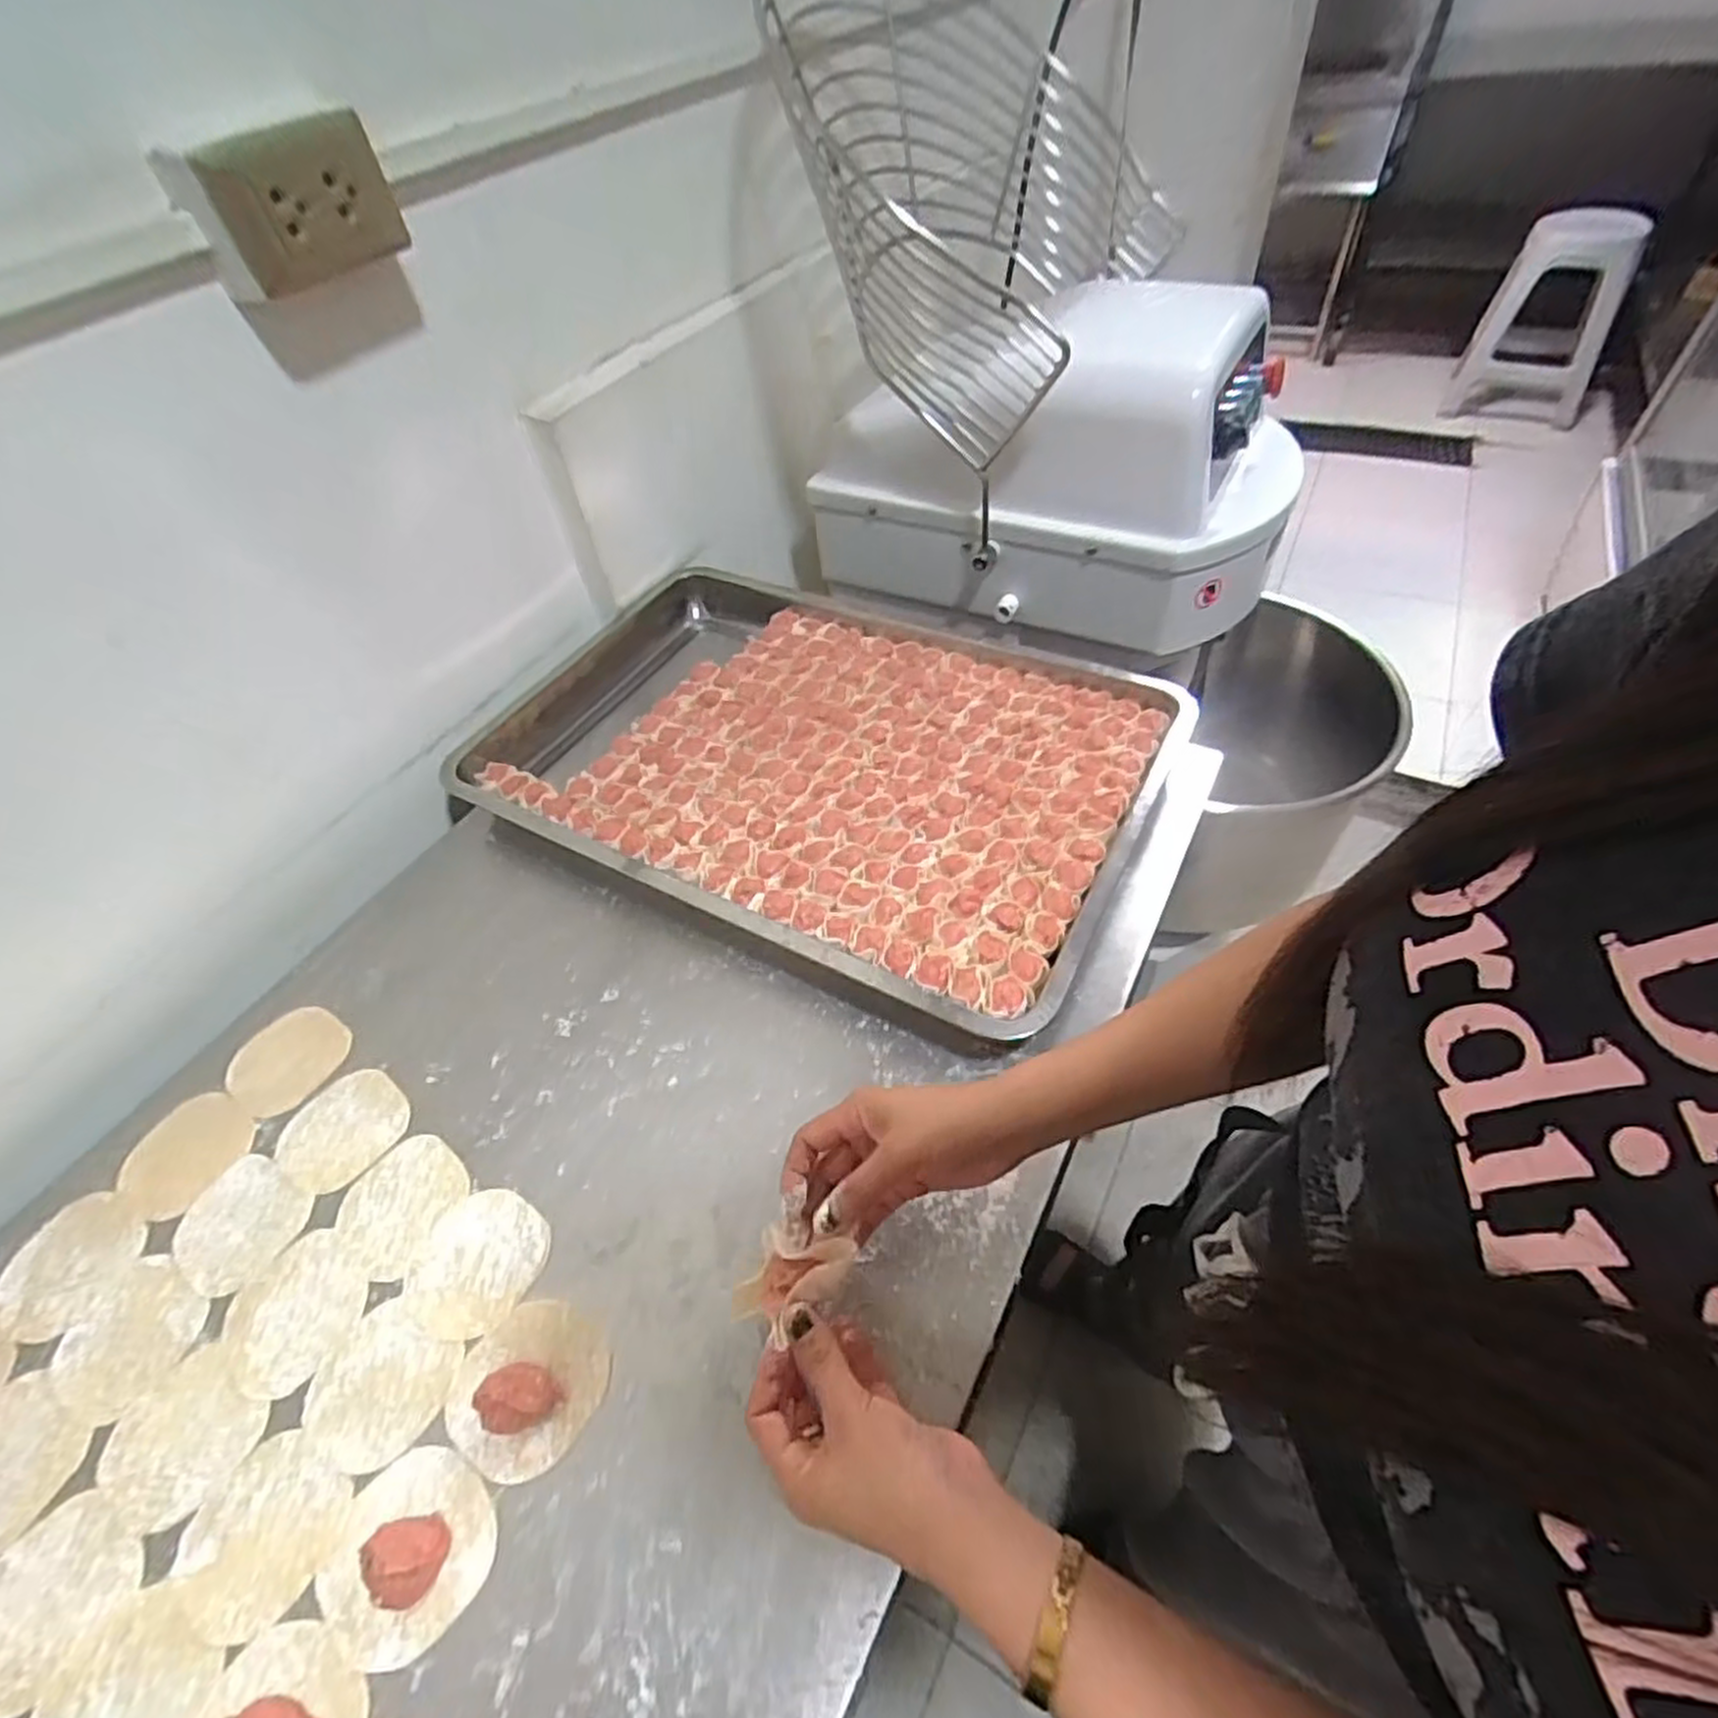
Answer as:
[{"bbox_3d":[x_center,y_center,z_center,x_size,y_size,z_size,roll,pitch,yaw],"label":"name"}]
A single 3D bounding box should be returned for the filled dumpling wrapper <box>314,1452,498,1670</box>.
[{"bbox_3d":[-0.232,0.349,0.396,0.079,0.019,0.080,-3,49,3],"label":"filled dumpling wrapper"}]

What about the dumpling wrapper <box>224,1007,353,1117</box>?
[{"bbox_3d":[-0.436,0.152,0.599,0.077,0.005,0.084,-3,49,3],"label":"dumpling wrapper"}]

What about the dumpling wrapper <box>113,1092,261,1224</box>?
[{"bbox_3d":[-0.477,0.208,0.556,0.081,0.004,0.078,22,55,23],"label":"dumpling wrapper"}]

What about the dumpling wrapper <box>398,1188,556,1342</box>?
[{"bbox_3d":[-0.239,0.250,0.489,0.076,0.004,0.083,-3,49,3],"label":"dumpling wrapper"}]

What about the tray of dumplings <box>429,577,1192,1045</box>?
[{"bbox_3d":[-0.068,-0.106,0.745,0.652,0.053,0.405,22,55,22],"label":"tray of dumplings"}]

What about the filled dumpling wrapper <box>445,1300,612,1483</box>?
[{"bbox_3d":[-0.188,0.292,0.438,0.080,0.019,0.080,-3,49,3],"label":"filled dumpling wrapper"}]

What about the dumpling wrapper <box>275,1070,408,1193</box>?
[{"bbox_3d":[-0.365,0.190,0.556,0.077,0.004,0.082,-3,49,3],"label":"dumpling wrapper"}]

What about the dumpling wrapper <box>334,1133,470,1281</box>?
[{"bbox_3d":[-0.303,0.226,0.518,0.072,0.004,0.082,22,55,23],"label":"dumpling wrapper"}]

